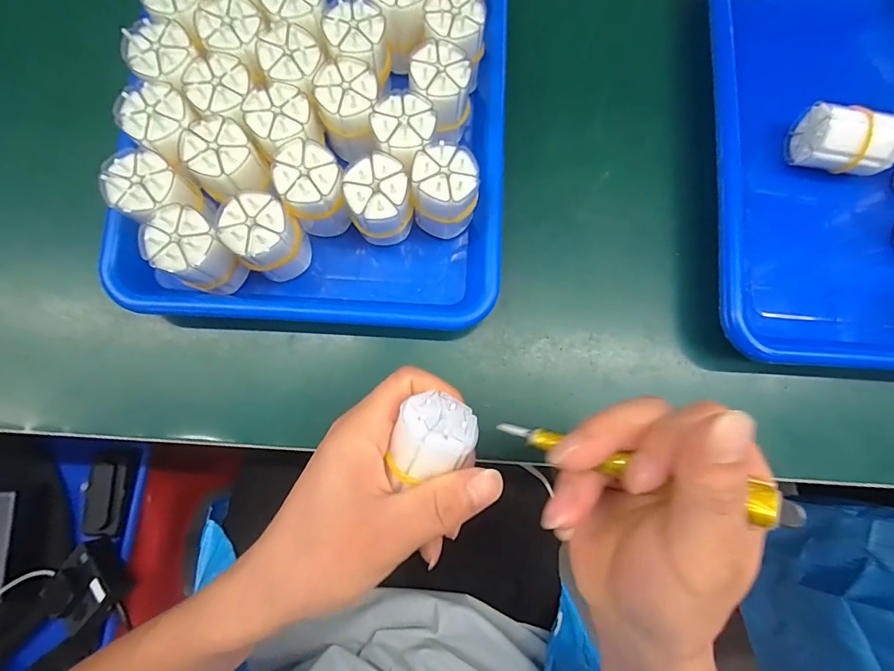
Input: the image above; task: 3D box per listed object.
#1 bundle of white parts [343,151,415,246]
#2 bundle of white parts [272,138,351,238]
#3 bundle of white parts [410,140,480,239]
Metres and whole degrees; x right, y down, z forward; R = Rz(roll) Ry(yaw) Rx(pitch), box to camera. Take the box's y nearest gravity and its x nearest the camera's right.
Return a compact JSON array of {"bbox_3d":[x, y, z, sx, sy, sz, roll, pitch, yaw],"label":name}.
[{"bbox_3d":[-0.040,-0.078,0.280,0.038,0.067,0.035,0,78,1],"label":"bundle of white parts"},{"bbox_3d":[-0.081,-0.086,0.281,0.037,0.066,0.035,0,78,1],"label":"bundle of white parts"},{"bbox_3d":[-0.002,-0.088,0.284,0.040,0.063,0.035,-11,79,-1],"label":"bundle of white parts"}]

